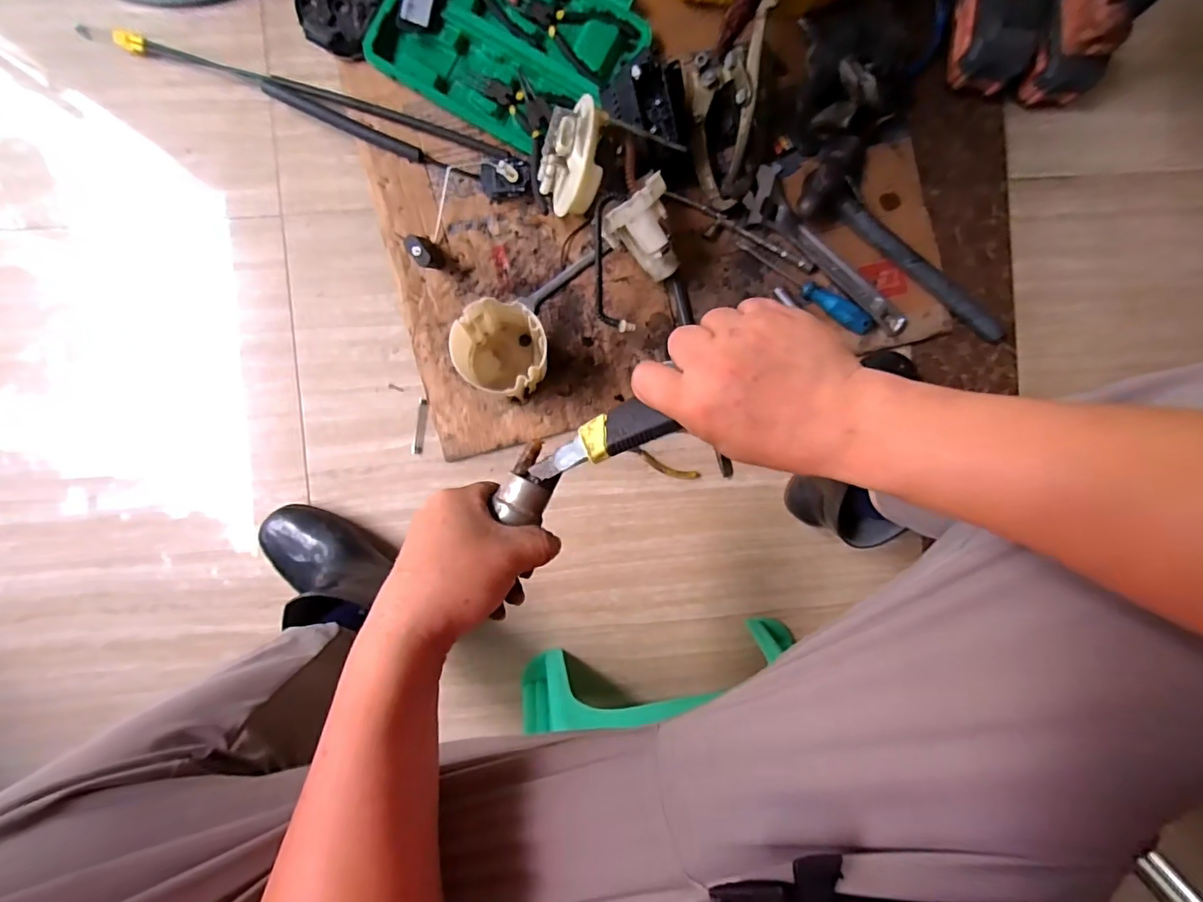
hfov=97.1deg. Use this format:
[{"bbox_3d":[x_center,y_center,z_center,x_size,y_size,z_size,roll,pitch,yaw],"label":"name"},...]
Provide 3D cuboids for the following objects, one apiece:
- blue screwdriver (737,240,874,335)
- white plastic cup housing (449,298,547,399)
[{"bbox_3d":[0.264,-0.210,0.681,0.202,0.021,0.030,31,90,-4],"label":"blue screwdriver"},{"bbox_3d":[-0.113,-0.116,0.615,0.095,0.120,0.086,11,91,-4],"label":"white plastic cup housing"}]

